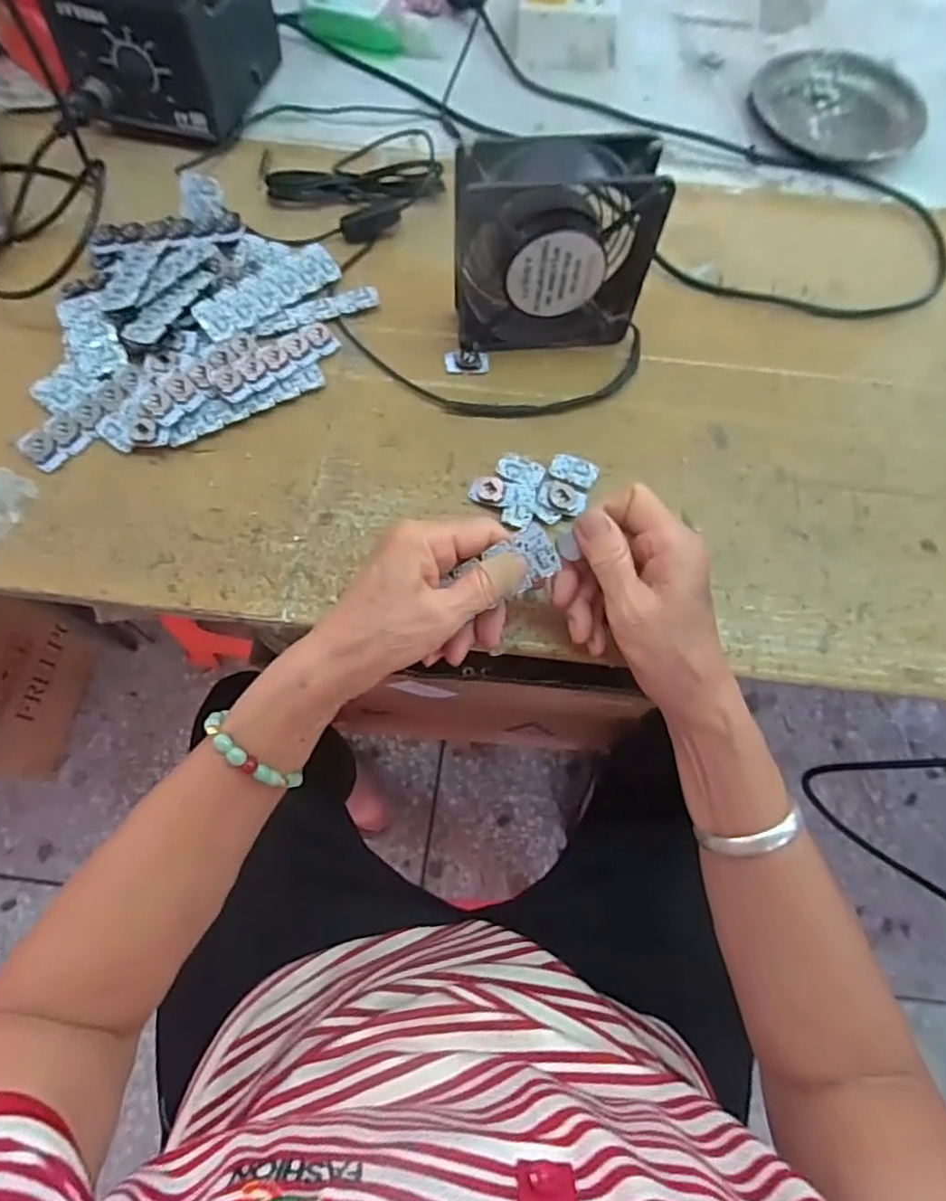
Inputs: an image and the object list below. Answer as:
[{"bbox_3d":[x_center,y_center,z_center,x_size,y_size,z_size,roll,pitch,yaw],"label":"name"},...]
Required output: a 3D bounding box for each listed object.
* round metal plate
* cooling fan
[{"bbox_3d":[0.317,-0.430,0.531,0.141,0.015,0.141,1,70,-2],"label":"round metal plate"},{"bbox_3d":[0.051,-0.216,0.384,0.122,0.115,0.042,-5,70,-4],"label":"cooling fan"}]

